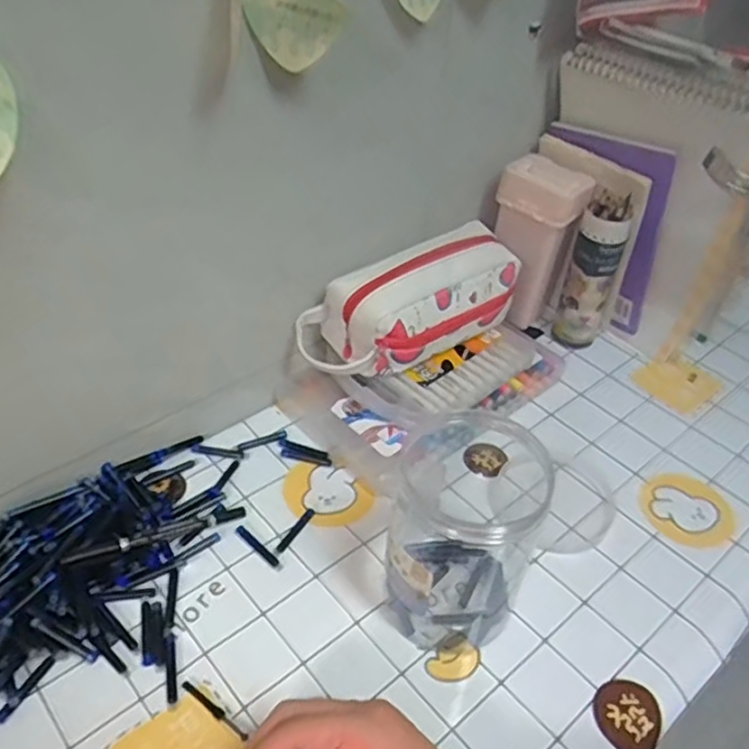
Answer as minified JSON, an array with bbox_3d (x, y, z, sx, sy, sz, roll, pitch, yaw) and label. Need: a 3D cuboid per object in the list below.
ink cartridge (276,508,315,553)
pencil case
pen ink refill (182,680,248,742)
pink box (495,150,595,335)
[{"bbox_3d":[-0.063,0.125,0.560,0.007,0.004,0.049,24,45,19],"label":"ink cartridge"},{"bbox_3d":[0.037,-0.065,0.640,0.213,0.093,0.090,-17,46,-23],"label":"pencil case"},{"bbox_3d":[-0.103,0.217,0.450,0.058,0.004,0.006,30,47,24],"label":"pen ink refill"},{"bbox_3d":[0.173,-0.136,0.748,0.082,0.168,0.067,33,48,27],"label":"pink box"}]

